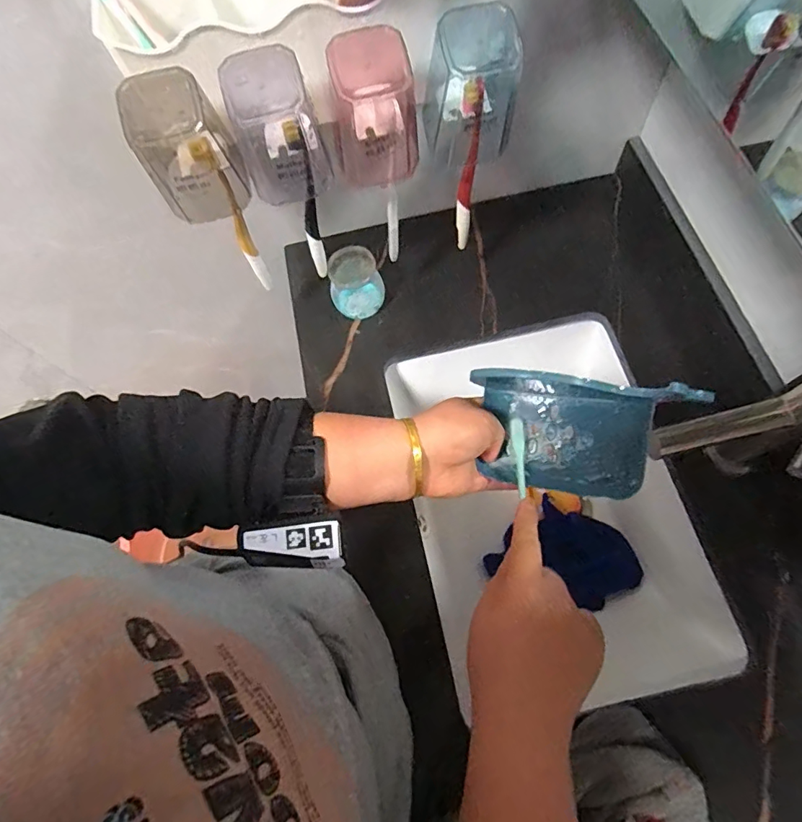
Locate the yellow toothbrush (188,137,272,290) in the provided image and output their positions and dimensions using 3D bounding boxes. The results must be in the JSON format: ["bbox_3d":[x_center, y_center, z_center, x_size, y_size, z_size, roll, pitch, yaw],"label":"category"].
[{"bbox_3d":[-0.150,-0.169,0.458,0.017,0.177,0.028,-25,70,-7],"label":"yellow toothbrush"}]

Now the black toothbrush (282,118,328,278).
[{"bbox_3d":[-0.085,-0.187,0.459,0.022,0.171,0.014,-19,69,-5],"label":"black toothbrush"}]

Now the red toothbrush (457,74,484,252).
[{"bbox_3d":[0.062,-0.223,0.466,0.015,0.178,0.014,0,69,2],"label":"red toothbrush"}]

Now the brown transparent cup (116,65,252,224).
[{"bbox_3d":[-0.163,-0.198,0.381,0.067,0.098,0.053,-26,70,-7],"label":"brown transparent cup"}]

